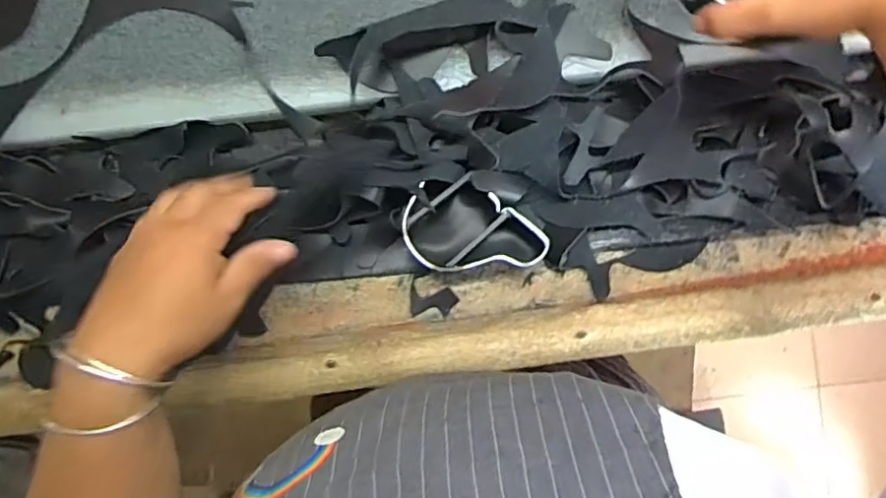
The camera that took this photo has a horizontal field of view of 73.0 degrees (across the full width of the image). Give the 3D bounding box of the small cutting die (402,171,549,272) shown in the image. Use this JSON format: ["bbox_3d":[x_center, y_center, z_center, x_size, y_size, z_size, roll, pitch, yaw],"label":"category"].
[{"bbox_3d":[0.026,-0.022,0.497,0.114,0.031,0.076,-3,91,3],"label":"small cutting die"}]

